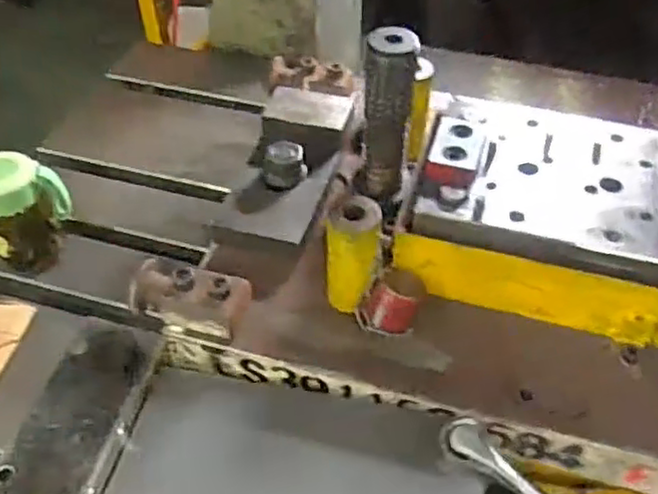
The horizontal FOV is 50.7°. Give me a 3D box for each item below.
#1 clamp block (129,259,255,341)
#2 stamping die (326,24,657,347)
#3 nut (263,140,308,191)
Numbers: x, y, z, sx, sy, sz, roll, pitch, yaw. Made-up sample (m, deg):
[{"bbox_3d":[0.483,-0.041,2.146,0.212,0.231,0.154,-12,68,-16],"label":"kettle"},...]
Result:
[{"bbox_3d":[-0.108,0.037,0.545,0.088,0.040,0.045,15,48,13],"label":"clamp block"},{"bbox_3d":[0.196,-0.044,0.530,0.350,0.174,0.244,13,47,12],"label":"stamping die"},{"bbox_3d":[-0.041,-0.075,0.633,0.034,0.031,0.032,0,46,0],"label":"nut"}]

